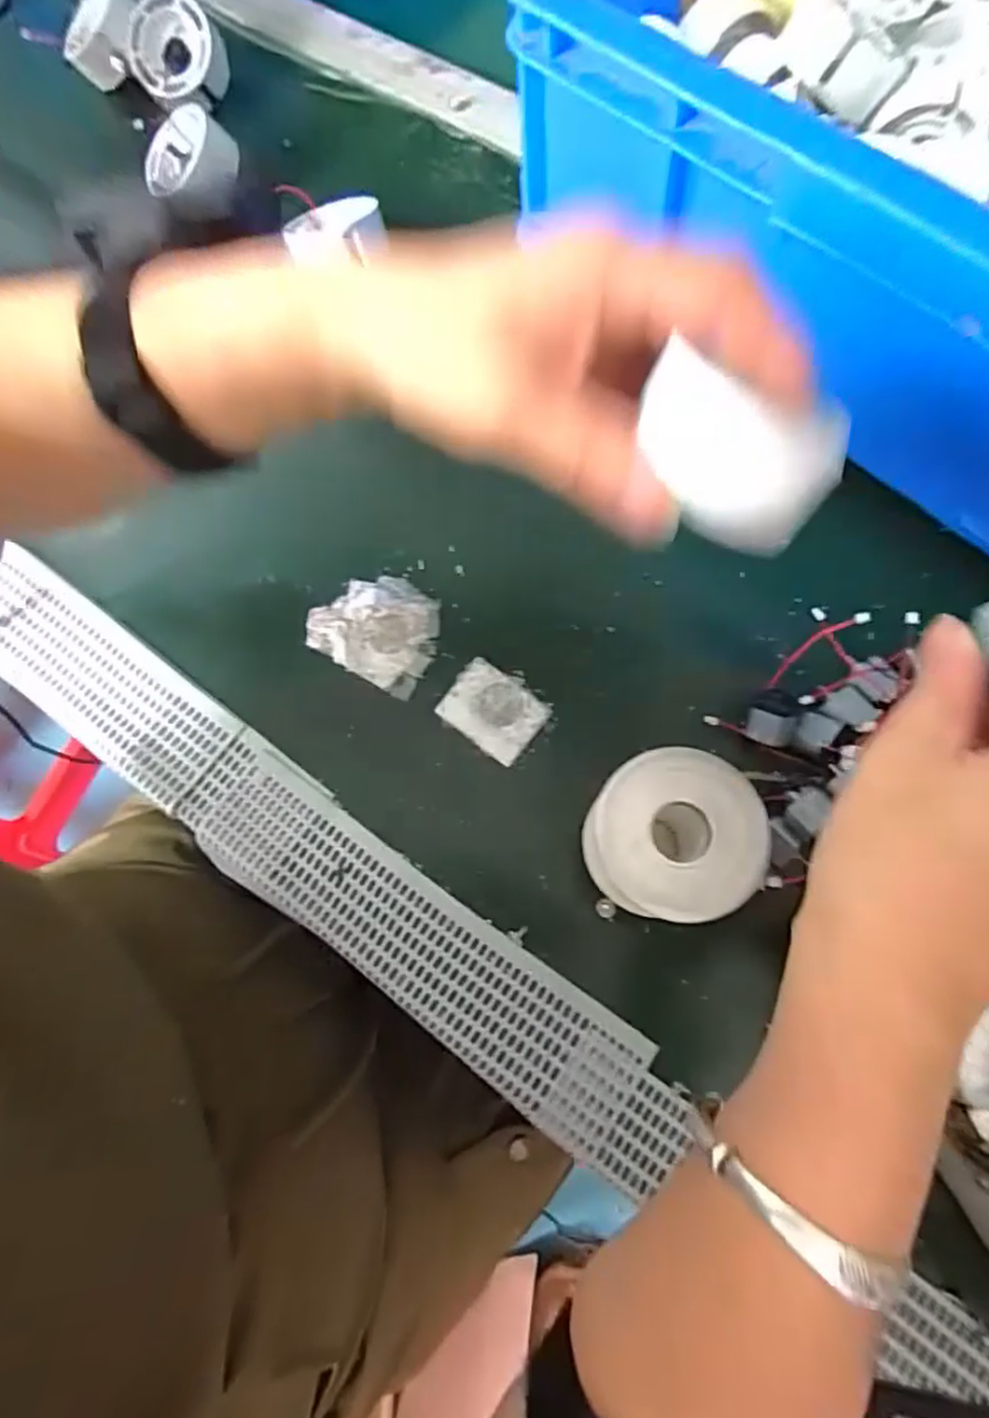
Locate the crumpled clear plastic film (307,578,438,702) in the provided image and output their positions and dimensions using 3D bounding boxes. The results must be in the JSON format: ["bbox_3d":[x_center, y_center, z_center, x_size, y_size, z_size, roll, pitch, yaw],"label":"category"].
[{"bbox_3d":[-0.059,-0.042,0.357,0.064,0.004,0.052,30,76,11],"label":"crumpled clear plastic film"}]

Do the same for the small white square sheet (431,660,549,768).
[{"bbox_3d":[-0.001,0.000,0.344,0.047,0.004,0.036,37,77,13],"label":"small white square sheet"}]

